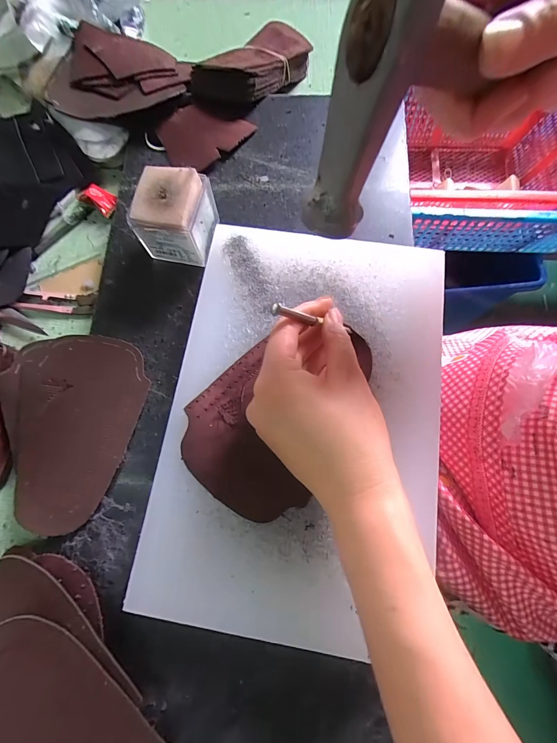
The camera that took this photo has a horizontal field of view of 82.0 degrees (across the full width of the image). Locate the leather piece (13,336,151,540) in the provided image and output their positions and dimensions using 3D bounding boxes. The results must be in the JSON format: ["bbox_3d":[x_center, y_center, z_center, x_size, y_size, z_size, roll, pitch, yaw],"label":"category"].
[{"bbox_3d":[-0.169,0.046,0.266,0.106,0.008,0.153,-1,75,1],"label":"leather piece"}]

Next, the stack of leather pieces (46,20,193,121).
[{"bbox_3d":[-0.169,-0.321,0.354,0.144,0.022,0.123,13,76,5],"label":"stack of leather pieces"}]

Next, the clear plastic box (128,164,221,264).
[{"bbox_3d":[-0.090,-0.135,0.283,0.059,0.059,0.054,6,75,3],"label":"clear plastic box"}]

